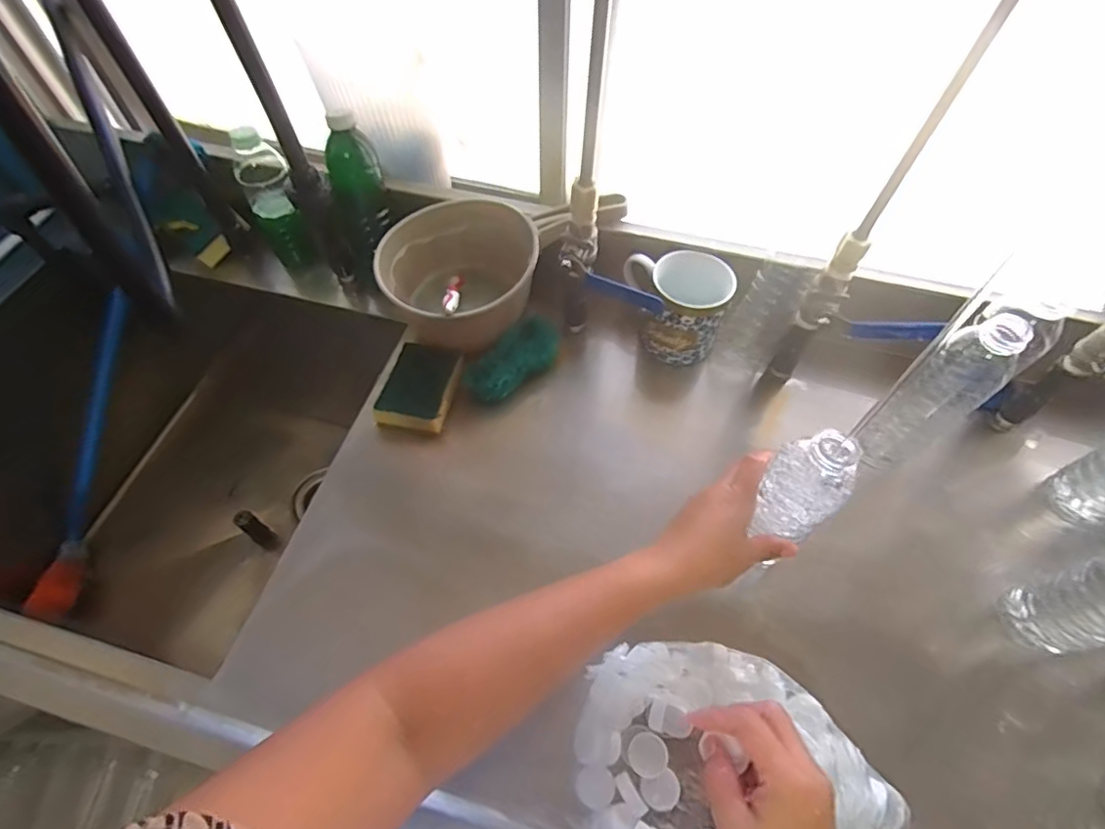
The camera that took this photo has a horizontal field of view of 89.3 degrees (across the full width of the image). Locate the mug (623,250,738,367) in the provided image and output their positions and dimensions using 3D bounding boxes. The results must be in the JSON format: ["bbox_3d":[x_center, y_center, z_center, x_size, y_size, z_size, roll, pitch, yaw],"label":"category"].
[{"bbox_3d":[0.136,-0.122,0.629,0.117,0.092,0.091,9,58,4],"label":"mug"}]

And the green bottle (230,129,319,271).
[{"bbox_3d":[-0.325,-0.245,0.671,0.055,0.173,0.065,-34,65,-20],"label":"green bottle"}]

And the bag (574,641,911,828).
[{"bbox_3d":[0.124,0.267,0.435,0.206,0.050,0.194,-24,62,-15],"label":"bag"}]

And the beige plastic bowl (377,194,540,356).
[{"bbox_3d":[-0.102,-0.139,0.650,0.170,0.139,0.159,-8,58,-6],"label":"beige plastic bowl"}]

